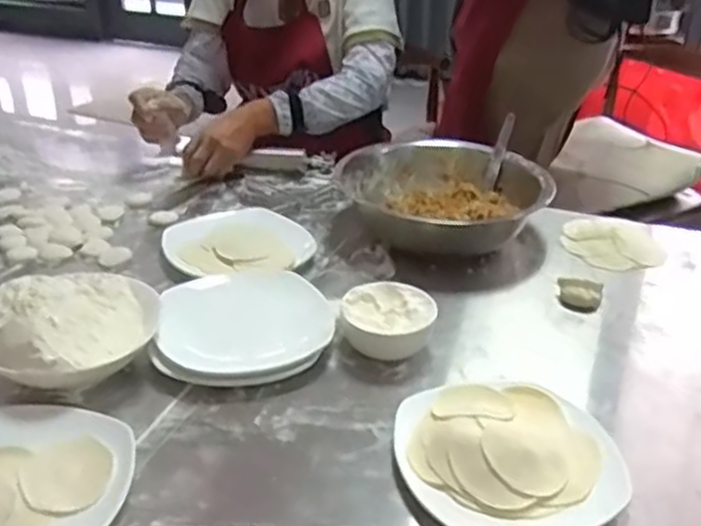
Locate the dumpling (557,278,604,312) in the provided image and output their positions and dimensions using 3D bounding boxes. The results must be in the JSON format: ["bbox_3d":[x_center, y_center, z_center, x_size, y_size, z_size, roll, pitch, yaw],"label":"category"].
[{"bbox_3d":[0.267,0.037,0.835,0.049,0.028,0.036,12,30,19],"label":"dumpling"}]

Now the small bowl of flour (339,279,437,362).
[{"bbox_3d":[0.041,0.062,0.749,0.093,0.049,0.086,1,28,0],"label":"small bowl of flour"}]

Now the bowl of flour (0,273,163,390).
[{"bbox_3d":[-0.264,0.064,0.684,0.157,0.079,0.168,1,28,0],"label":"bowl of flour"}]

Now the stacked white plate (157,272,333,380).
[{"bbox_3d":[-0.106,0.061,0.744,0.175,0.050,0.128,-6,29,-13],"label":"stacked white plate"}]

